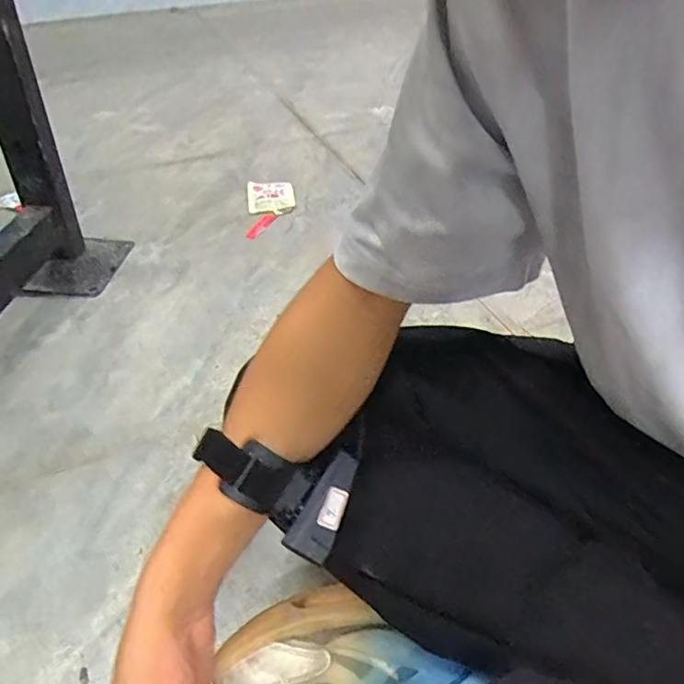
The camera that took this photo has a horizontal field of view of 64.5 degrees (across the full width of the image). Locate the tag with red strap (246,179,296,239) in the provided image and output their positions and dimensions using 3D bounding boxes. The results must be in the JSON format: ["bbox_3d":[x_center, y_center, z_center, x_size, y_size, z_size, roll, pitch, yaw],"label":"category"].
[{"bbox_3d":[-0.135,-0.263,1.032,0.089,0.014,0.222,-6,41,-4],"label":"tag with red strap"}]

